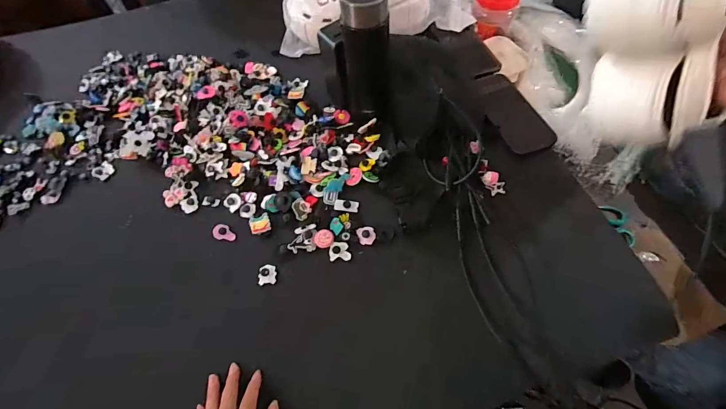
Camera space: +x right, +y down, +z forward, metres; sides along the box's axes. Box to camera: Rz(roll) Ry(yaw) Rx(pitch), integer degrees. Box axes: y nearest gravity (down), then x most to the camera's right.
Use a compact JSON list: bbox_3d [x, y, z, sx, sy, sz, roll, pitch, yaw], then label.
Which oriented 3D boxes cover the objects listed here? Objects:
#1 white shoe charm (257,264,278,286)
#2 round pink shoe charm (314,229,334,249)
[{"bbox_3d":[-0.129,0.094,0.482,0.024,0.006,0.028,-9,61,-1],"label":"white shoe charm"},{"bbox_3d":[-0.055,0.047,0.498,0.027,0.004,0.027,-2,61,3],"label":"round pink shoe charm"}]

